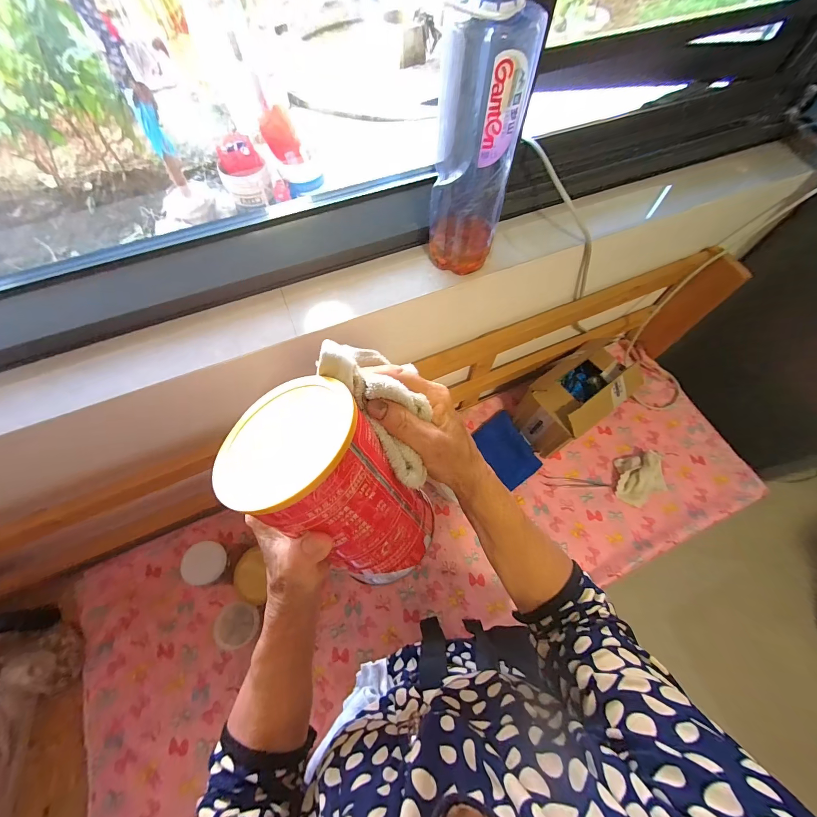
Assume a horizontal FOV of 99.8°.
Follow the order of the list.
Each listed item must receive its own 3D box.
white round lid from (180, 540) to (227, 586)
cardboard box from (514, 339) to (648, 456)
[{"bbox_3d":[-0.358,0.270,0.603,0.067,0.005,0.068,12,68,-30],"label":"white round lid"},{"bbox_3d":[0.365,-0.009,0.791,0.184,0.199,0.141,-34,70,-14],"label":"cardboard box"}]

